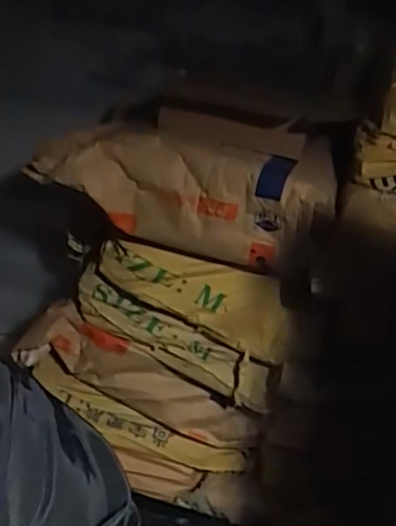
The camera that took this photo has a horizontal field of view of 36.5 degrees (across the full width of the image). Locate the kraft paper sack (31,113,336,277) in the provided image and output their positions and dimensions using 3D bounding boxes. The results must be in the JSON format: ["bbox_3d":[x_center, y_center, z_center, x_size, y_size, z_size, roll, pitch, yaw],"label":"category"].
[{"bbox_3d":[-0.022,-0.137,1.066,0.501,0.198,0.200,10,27,13],"label":"kraft paper sack"}]

